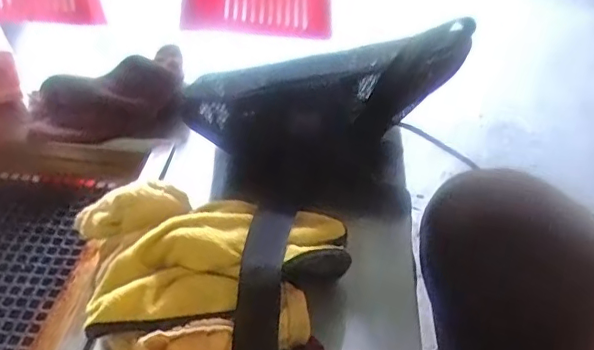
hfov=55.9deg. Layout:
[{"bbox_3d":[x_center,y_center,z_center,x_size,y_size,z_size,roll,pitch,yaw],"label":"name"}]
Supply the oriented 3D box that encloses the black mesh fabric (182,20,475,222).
[{"bbox_3d":[0.023,-0.066,0.608,0.269,0.207,0.106,6,42,2],"label":"black mesh fabric"}]

